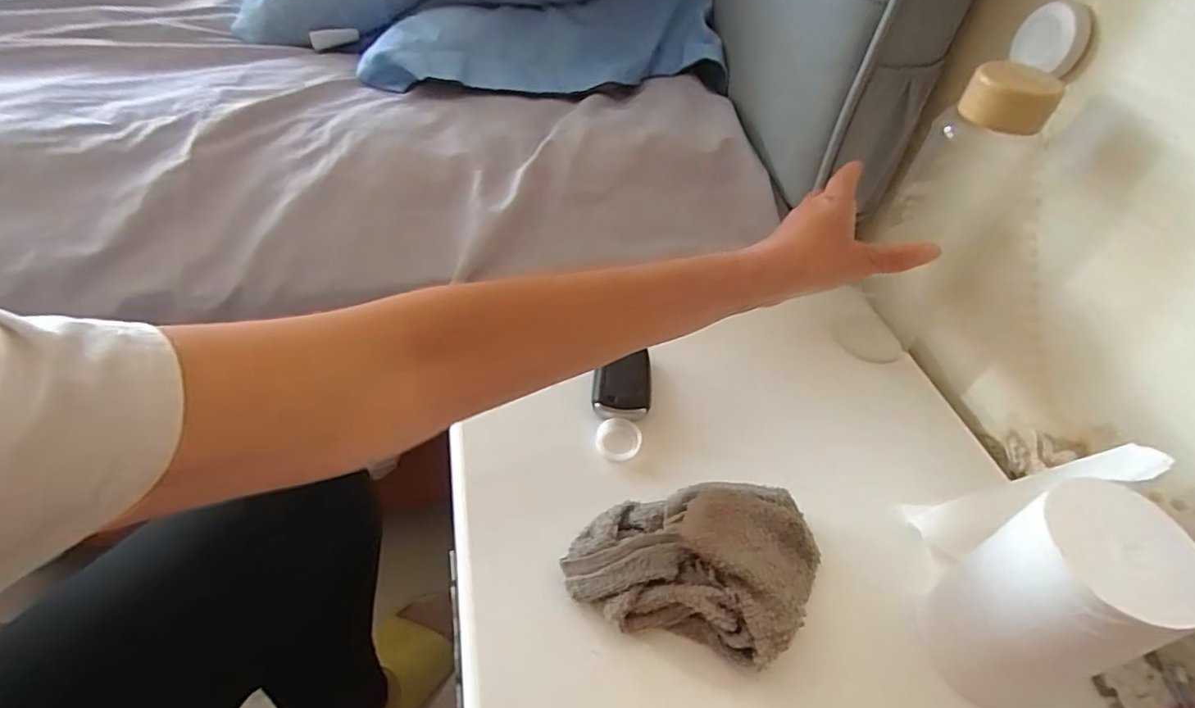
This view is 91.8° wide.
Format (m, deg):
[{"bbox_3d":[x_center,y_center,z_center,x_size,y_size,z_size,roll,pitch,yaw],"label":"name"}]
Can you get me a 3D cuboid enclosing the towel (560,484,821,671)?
[{"bbox_3d":[0.056,0.117,0.333,0.135,0.055,0.087,14,46,8],"label":"towel"}]

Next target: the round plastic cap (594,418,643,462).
[{"bbox_3d":[0.015,0.060,0.413,0.031,0.011,0.033,3,45,-3],"label":"round plastic cap"}]

